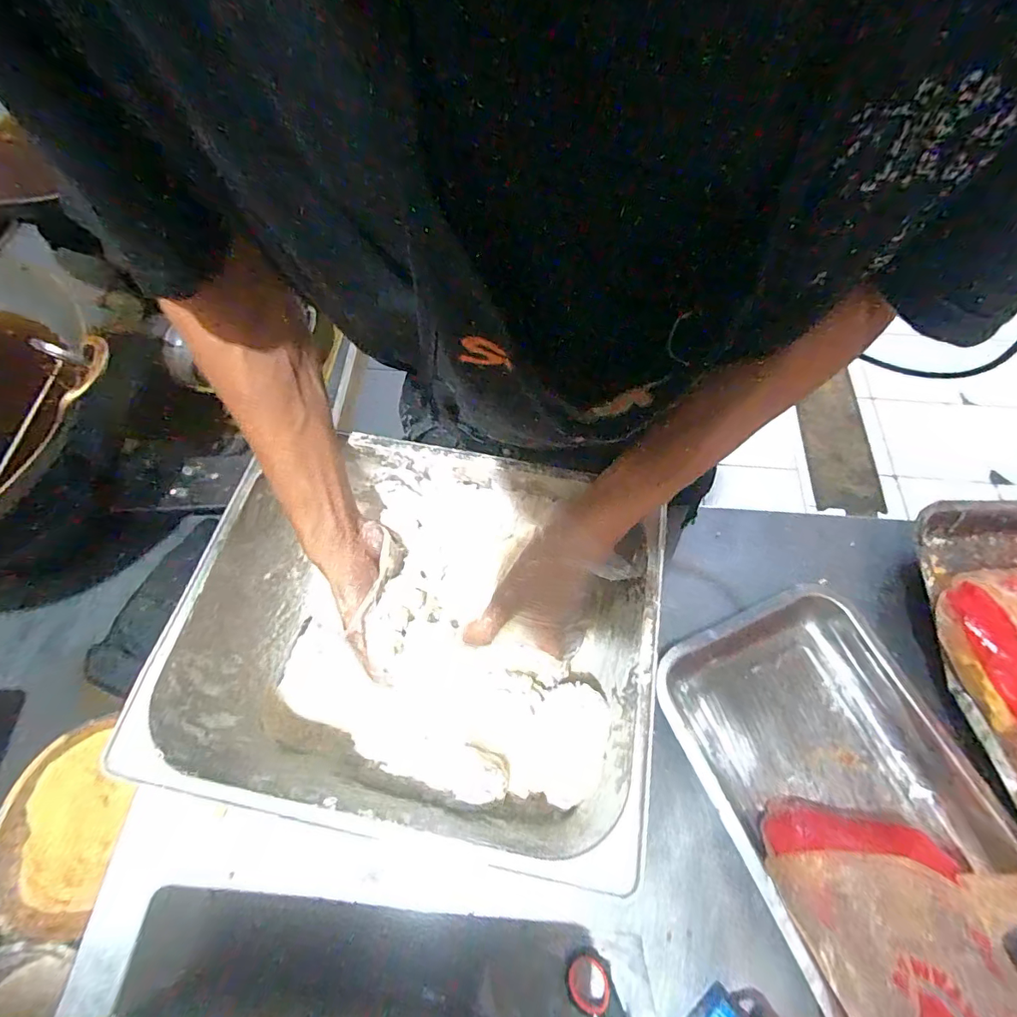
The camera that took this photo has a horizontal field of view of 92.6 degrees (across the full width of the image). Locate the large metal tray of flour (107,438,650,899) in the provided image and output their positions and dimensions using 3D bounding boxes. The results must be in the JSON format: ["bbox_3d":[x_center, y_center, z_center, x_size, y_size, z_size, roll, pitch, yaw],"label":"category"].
[{"bbox_3d":[-0.062,0.099,0.391,0.317,0.144,0.257,8,65,4],"label":"large metal tray of flour"}]

